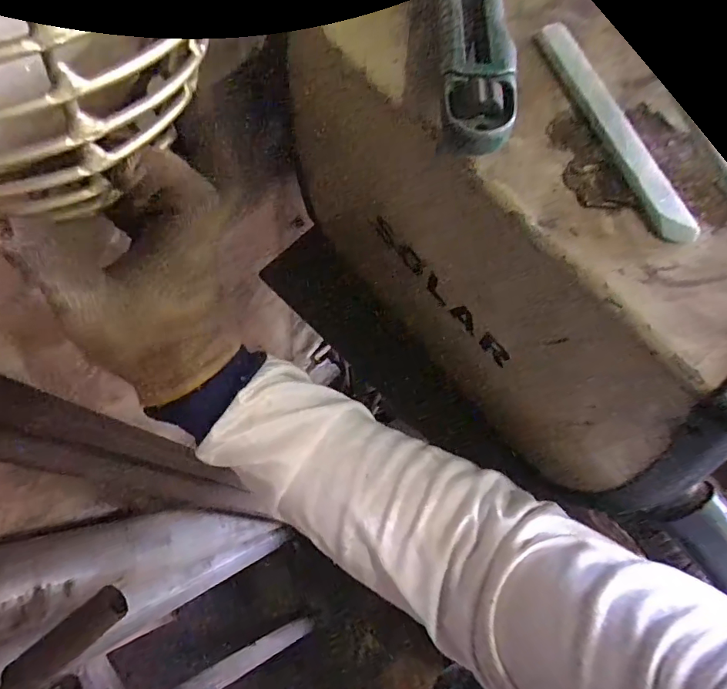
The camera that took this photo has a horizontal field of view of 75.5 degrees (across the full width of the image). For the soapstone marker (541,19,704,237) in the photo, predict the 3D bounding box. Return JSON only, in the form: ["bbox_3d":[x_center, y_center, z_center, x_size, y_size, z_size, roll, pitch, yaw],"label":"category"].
[{"bbox_3d":[0.107,-0.095,0.201,0.014,0.005,0.119,-16,72,-4],"label":"soapstone marker"}]

